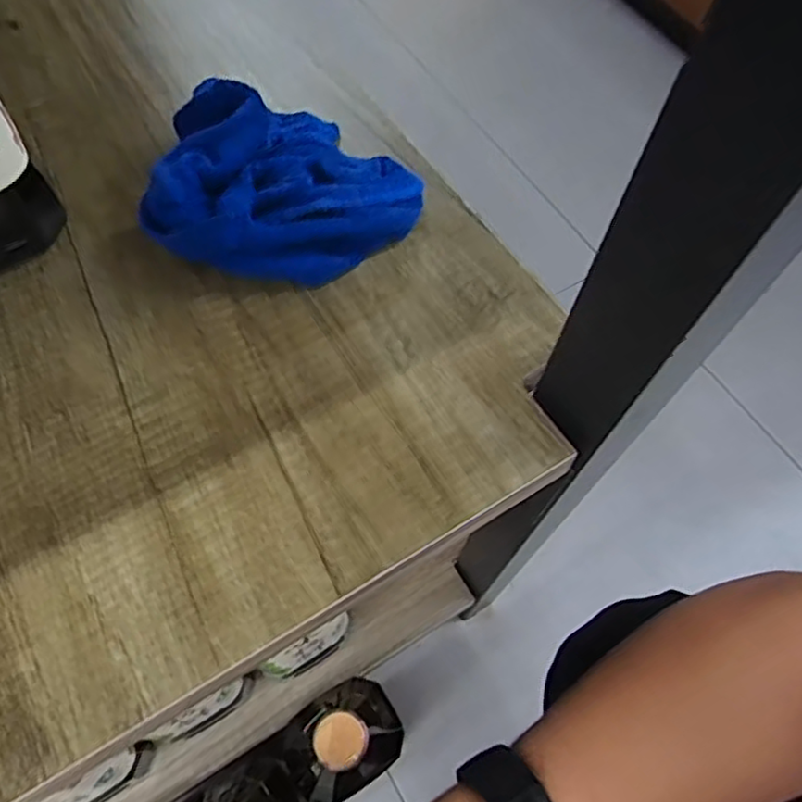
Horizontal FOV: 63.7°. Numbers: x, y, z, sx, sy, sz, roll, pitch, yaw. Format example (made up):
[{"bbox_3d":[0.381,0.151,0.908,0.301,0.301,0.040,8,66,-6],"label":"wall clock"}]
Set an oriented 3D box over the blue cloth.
[{"bbox_3d":[-0.052,-0.109,0.310,0.118,0.054,0.101,6,67,2],"label":"blue cloth"}]

